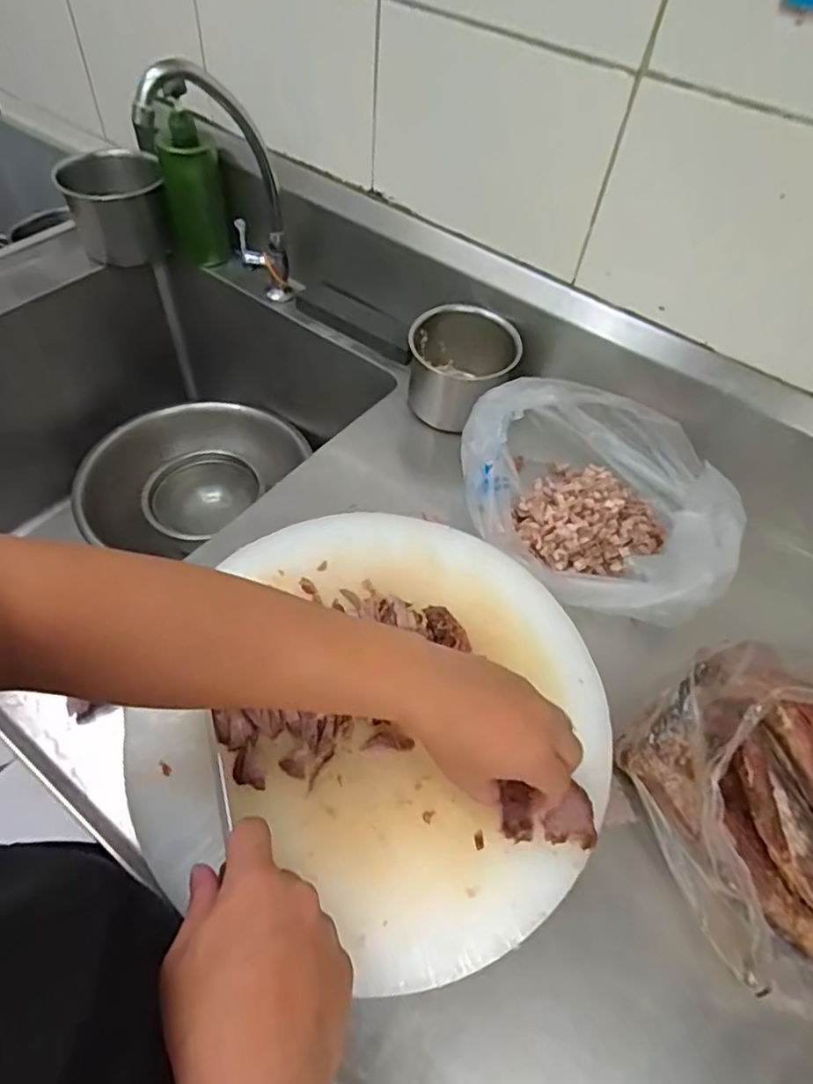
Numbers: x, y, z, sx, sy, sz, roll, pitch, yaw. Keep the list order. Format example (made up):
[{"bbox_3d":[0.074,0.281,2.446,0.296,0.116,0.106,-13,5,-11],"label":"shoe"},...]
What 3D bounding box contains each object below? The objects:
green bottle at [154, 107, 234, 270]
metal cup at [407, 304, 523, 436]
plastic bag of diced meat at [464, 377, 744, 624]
[{"bbox_3d":[-0.324,-0.530,0.919,0.080,0.211,0.071,-15,56,-16],"label":"green bottle"},{"bbox_3d":[0.070,-0.228,0.768,0.127,0.111,0.146,19,53,9],"label":"metal cup"},{"bbox_3d":[0.217,-0.062,0.648,0.280,0.124,0.251,36,58,20],"label":"plastic bag of diced meat"}]

